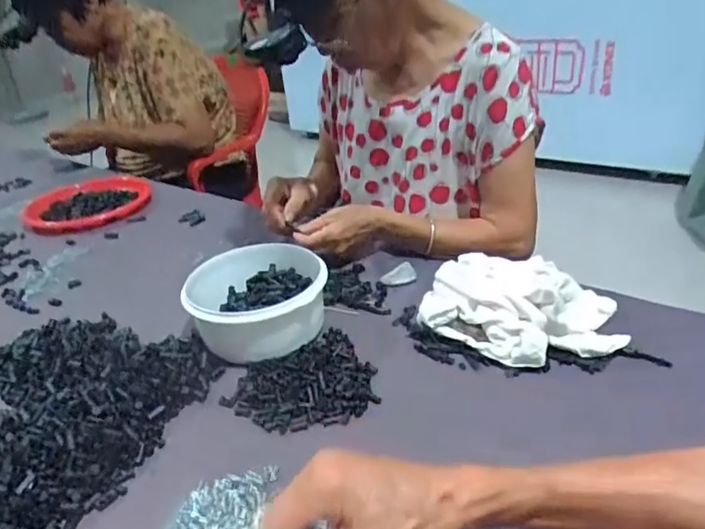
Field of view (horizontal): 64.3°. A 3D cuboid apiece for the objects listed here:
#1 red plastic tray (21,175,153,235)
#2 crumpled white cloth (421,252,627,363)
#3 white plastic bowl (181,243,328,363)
[{"bbox_3d":[-0.494,-0.113,1.056,0.228,0.037,0.209,-22,33,-26],"label":"red plastic tray"},{"bbox_3d":[0.182,0.045,0.612,0.211,0.064,0.141,-3,30,5],"label":"crumpled white cloth"},{"bbox_3d":[-0.112,0.043,0.657,0.161,0.068,0.157,-9,30,-6],"label":"white plastic bowl"}]

